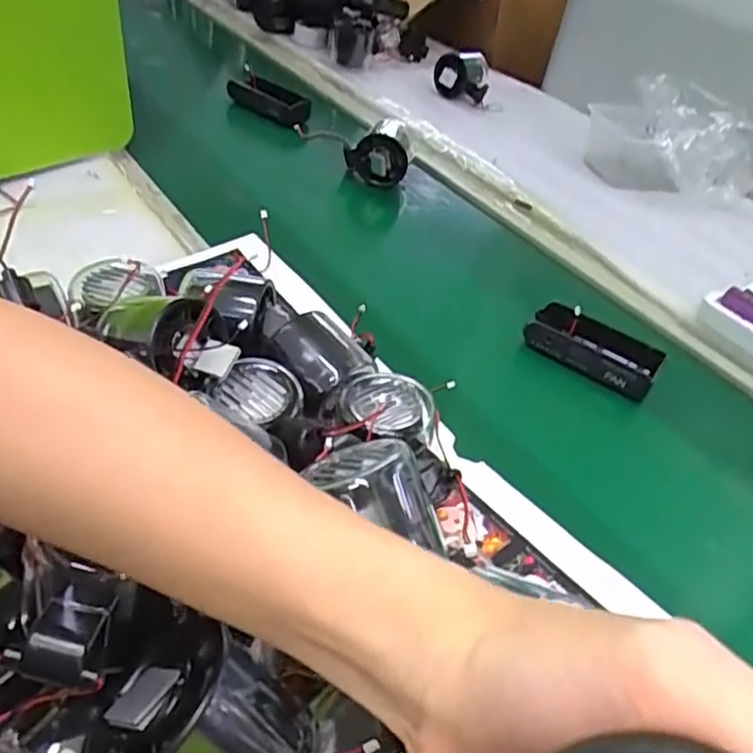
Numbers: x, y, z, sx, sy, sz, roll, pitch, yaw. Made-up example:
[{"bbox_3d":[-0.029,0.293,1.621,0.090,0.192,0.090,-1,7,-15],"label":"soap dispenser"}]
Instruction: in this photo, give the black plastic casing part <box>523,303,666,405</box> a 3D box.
[{"bbox_3d":[0.172,-0.024,0.533,0.101,0.039,0.044,30,44,20],"label":"black plastic casing part"}]

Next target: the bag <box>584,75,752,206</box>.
[{"bbox_3d":[0.344,-0.276,0.784,0.180,0.092,0.120,8,41,-5],"label":"bag"}]

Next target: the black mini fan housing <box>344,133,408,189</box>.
[{"bbox_3d":[0.000,-0.225,0.713,0.064,0.055,0.015,-18,20,33],"label":"black mini fan housing"}]

